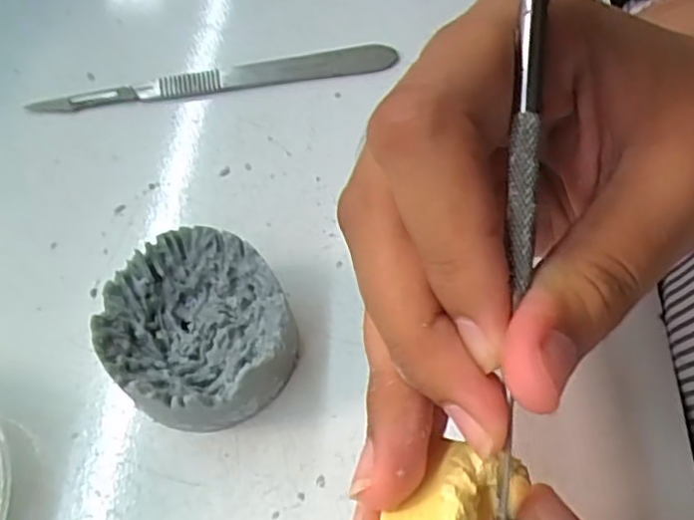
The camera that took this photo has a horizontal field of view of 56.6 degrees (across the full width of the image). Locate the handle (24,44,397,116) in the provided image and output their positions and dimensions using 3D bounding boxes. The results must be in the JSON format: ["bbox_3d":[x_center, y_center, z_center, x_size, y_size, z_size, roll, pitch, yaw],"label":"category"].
[{"bbox_3d":[-0.050,-0.069,0.247,0.136,0.004,0.013,-10,61,0],"label":"handle"}]

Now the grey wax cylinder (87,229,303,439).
[{"bbox_3d":[-0.041,0.021,0.183,0.052,0.028,0.048,-2,62,5],"label":"grey wax cylinder"}]

